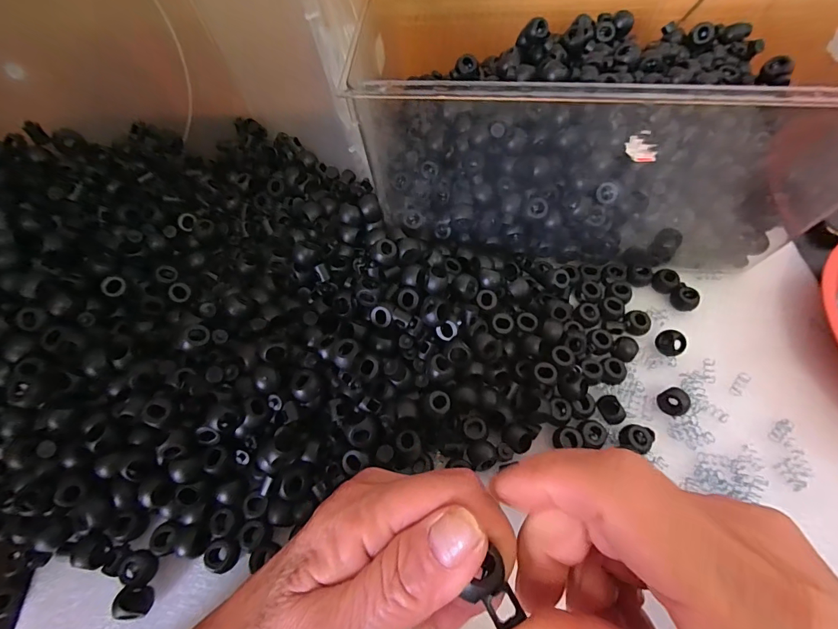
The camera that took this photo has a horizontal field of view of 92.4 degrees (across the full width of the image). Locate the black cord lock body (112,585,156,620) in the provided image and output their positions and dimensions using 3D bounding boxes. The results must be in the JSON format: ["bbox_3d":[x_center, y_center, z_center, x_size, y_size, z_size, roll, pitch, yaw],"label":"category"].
[{"bbox_3d":[-0.148,0.151,0.211,0.015,0.013,0.015,0,63,1],"label":"black cord lock body"}]

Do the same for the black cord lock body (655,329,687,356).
[{"bbox_3d":[0.169,0.019,0.269,0.015,0.012,0.017,-32,67,-15],"label":"black cord lock body"}]

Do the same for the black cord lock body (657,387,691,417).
[{"bbox_3d":[0.160,0.054,0.251,0.014,0.012,0.016,-23,65,-11],"label":"black cord lock body"}]

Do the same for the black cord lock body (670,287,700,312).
[{"bbox_3d":[0.189,-0.011,0.286,0.013,0.012,0.017,-32,67,-15],"label":"black cord lock body"}]

